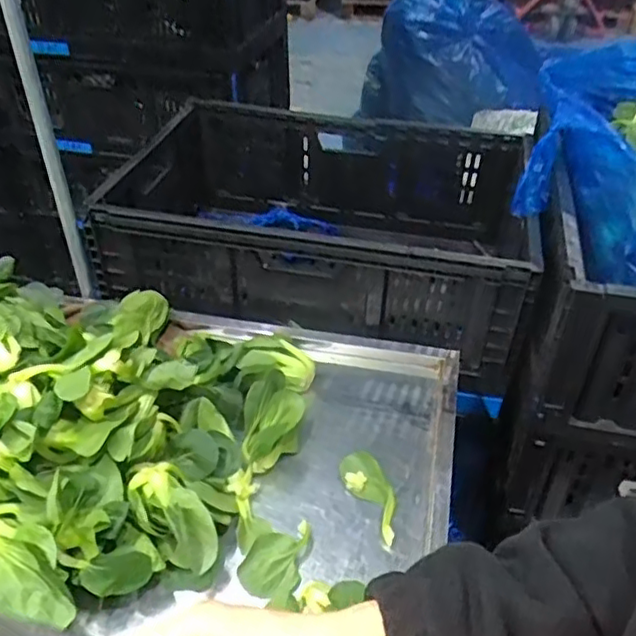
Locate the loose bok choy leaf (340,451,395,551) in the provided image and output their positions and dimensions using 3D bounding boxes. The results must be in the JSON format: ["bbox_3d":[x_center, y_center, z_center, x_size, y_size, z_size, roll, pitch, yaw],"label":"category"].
[{"bbox_3d":[0.060,0.189,0.681,0.040,0.021,0.109,-17,43,-19],"label":"loose bok choy leaf"}]

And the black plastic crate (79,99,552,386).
[{"bbox_3d":[0.011,-0.141,1.010,0.587,0.232,0.413,8,41,9],"label":"black plastic crate"}]

